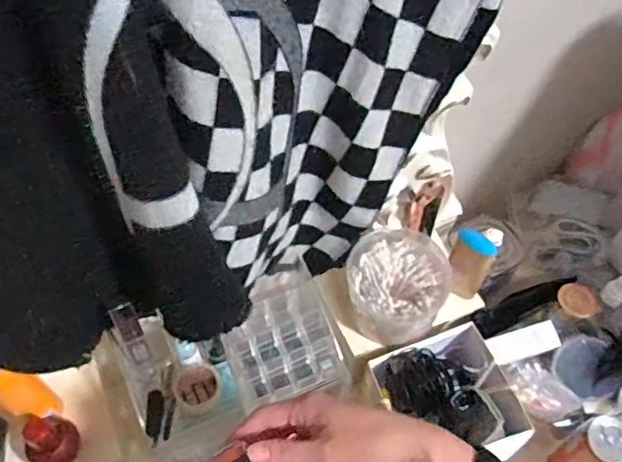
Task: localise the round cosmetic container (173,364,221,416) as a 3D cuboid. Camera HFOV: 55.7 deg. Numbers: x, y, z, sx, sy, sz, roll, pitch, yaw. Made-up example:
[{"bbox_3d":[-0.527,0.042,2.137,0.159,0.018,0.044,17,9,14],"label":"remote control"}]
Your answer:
[{"bbox_3d":[-0.122,0.169,0.630,0.049,0.029,0.049,8,70,-24],"label":"round cosmetic container"}]

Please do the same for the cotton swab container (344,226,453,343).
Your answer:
[{"bbox_3d":[0.099,0.059,0.692,0.118,0.065,0.115,2,53,-3],"label":"cotton swab container"}]

